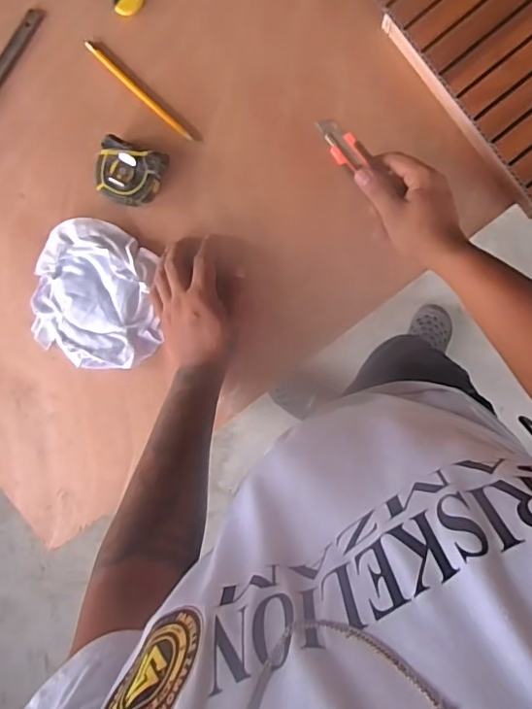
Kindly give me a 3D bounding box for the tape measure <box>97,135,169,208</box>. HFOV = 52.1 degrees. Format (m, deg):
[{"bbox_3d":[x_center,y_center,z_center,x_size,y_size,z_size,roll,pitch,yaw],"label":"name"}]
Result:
[{"bbox_3d":[-0.155,-0.206,0.623,0.074,0.039,0.068,20,97,1],"label":"tape measure"}]

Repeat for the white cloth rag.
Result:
[{"bbox_3d":[-0.202,-0.070,0.649,0.150,0.030,0.166,10,93,6],"label":"white cloth rag"}]

